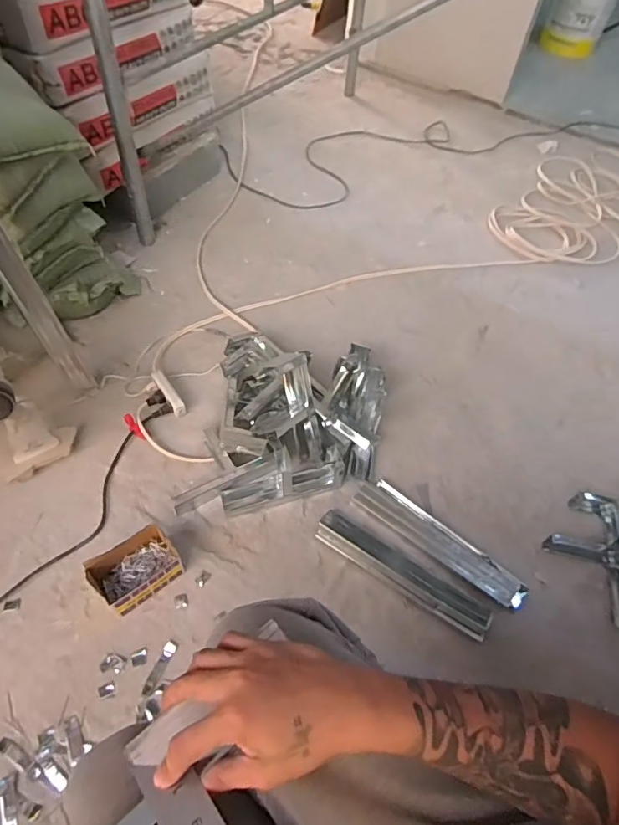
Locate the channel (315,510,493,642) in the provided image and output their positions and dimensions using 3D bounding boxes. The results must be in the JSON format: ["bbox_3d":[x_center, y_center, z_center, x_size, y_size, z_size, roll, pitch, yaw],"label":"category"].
[{"bbox_3d":[0.164,0.280,0.920,0.329,0.033,0.063,30,57,18],"label":"channel"}]

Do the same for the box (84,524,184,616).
[{"bbox_3d":[-0.289,0.264,0.869,0.134,0.085,0.098,-37,65,-25],"label":"box"}]

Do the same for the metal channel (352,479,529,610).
[{"bbox_3d":[0.243,0.236,0.965,0.339,0.018,0.072,36,60,19],"label":"metal channel"}]

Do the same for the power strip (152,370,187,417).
[{"bbox_3d":[-0.297,-0.042,1.090,0.027,0.026,0.108,-31,78,-22],"label":"power strip"}]

